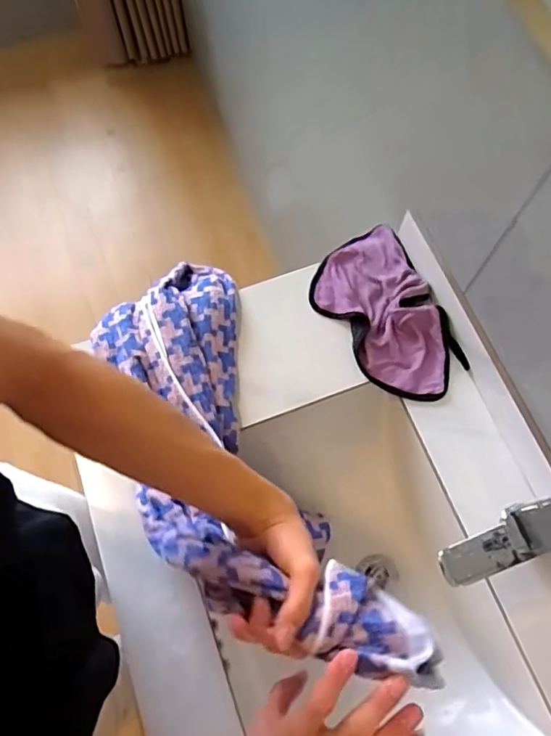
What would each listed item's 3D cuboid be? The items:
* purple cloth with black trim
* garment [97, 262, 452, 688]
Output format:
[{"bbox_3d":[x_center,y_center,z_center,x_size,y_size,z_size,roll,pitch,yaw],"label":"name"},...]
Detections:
[{"bbox_3d":[0.138,-0.070,0.705,0.136,0.032,0.237,-21,71,-8],"label":"purple cloth with black trim"},{"bbox_3d":[-0.069,0.074,0.579,0.193,0.095,0.562,-24,48,-9],"label":"garment"}]

